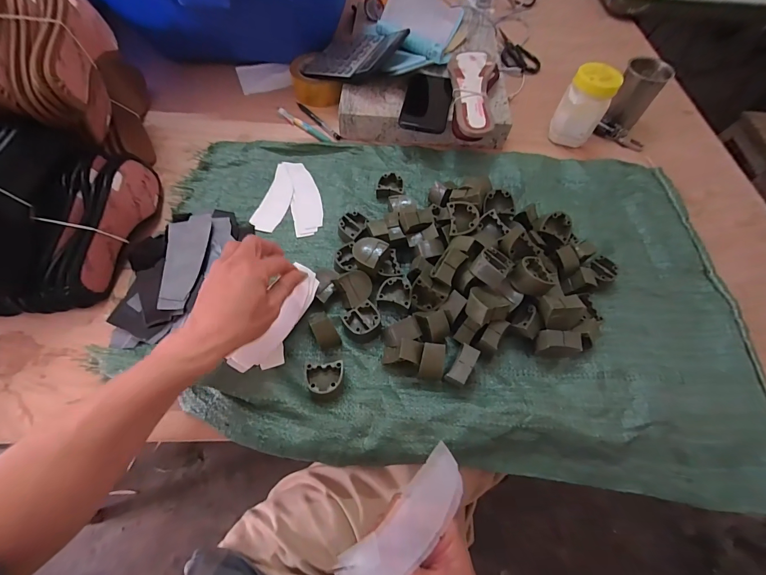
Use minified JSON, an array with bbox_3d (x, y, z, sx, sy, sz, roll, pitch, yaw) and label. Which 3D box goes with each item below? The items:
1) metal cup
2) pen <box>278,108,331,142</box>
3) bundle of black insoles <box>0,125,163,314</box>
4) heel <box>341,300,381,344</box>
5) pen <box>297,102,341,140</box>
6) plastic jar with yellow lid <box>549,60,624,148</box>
[{"bbox_3d":[0.458,-0.350,0.617,0.066,0.094,0.075,24,63,10],"label":"metal cup"},{"bbox_3d":[-0.147,-0.297,0.619,0.128,0.007,0.016,36,65,16],"label":"pen"},{"bbox_3d":[-0.445,-0.082,0.405,0.275,0.130,0.203,-19,64,-13],"label":"bundle of black insoles"},{"bbox_3d":[-0.025,0.046,0.430,0.044,0.025,0.043,-29,66,-17],"label":"heel"},{"bbox_3d":[-0.122,-0.311,0.630,0.012,0.010,0.126,-37,69,-20],"label":"pen"},{"bbox_3d":[0.341,-0.309,0.581,0.067,0.117,0.056,6,61,1],"label":"plastic jar with yellow lid"}]

